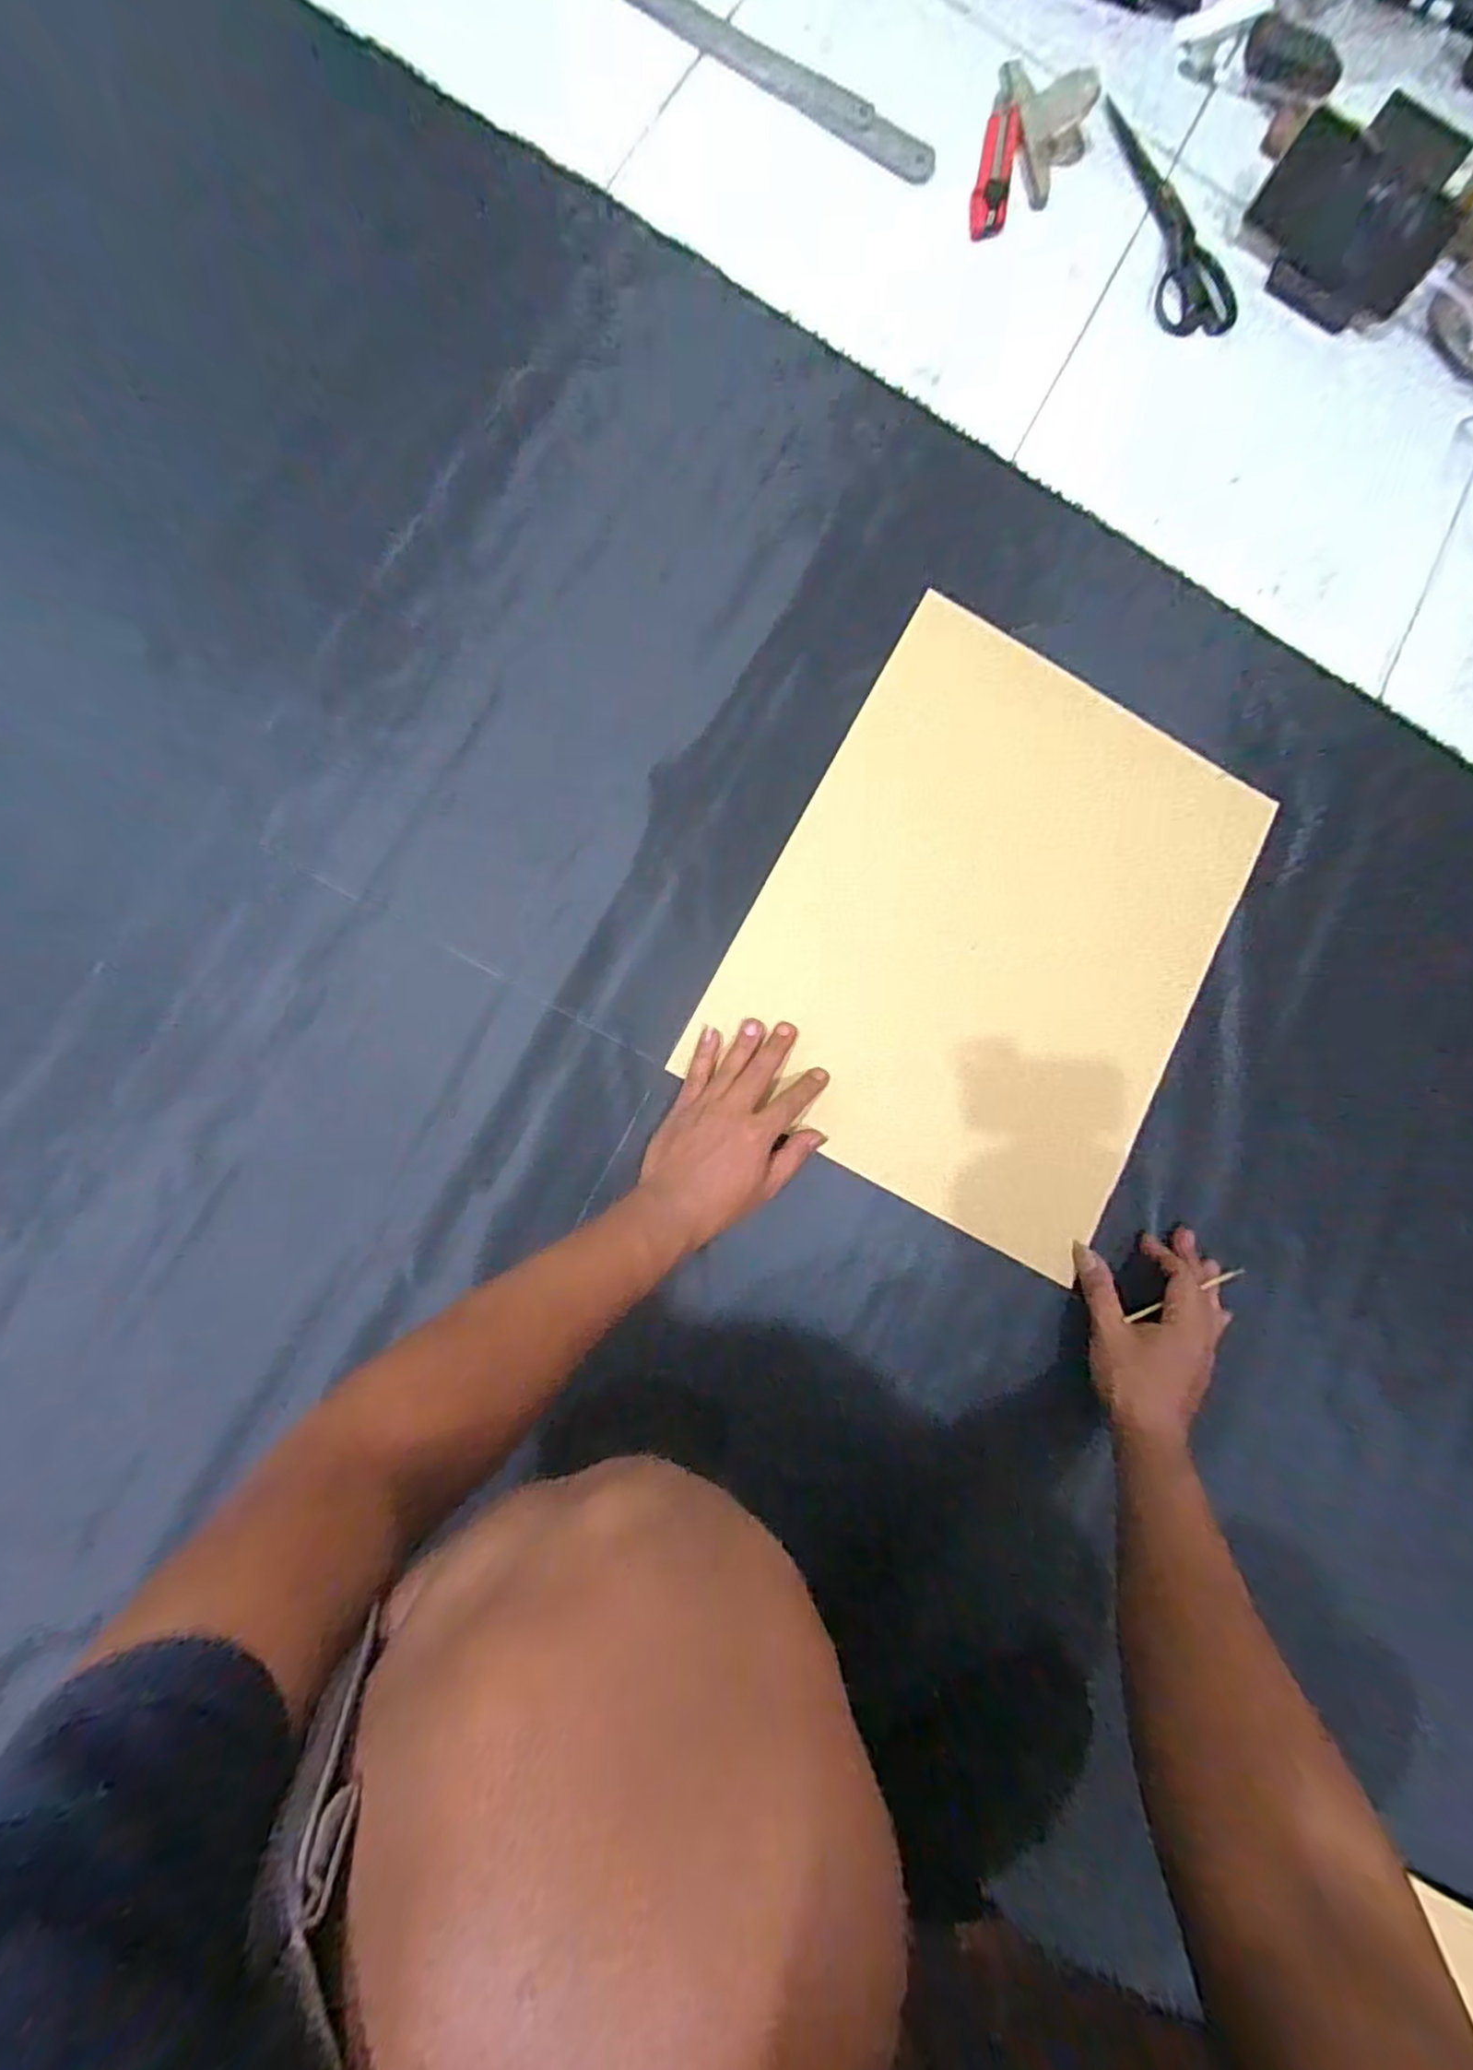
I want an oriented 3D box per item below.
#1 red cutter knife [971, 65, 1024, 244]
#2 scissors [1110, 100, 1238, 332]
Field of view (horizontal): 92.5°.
[{"bbox_3d":[0.231,-0.782,0.619,0.032,0.011,0.174,11,84,-6],"label":"red cutter knife"},{"bbox_3d":[0.394,-0.744,0.635,0.070,0.017,0.222,-13,87,-8],"label":"scissors"}]

